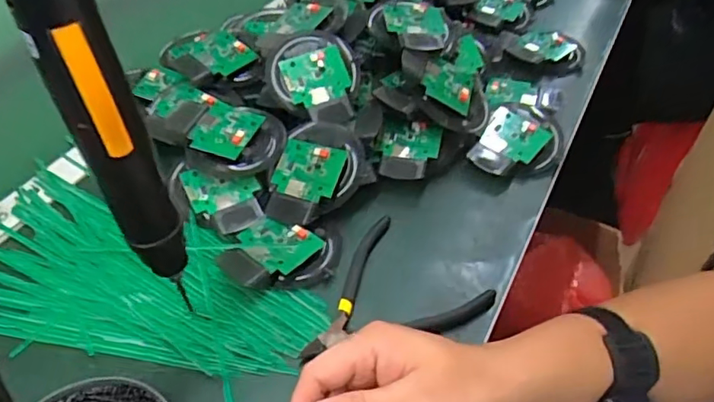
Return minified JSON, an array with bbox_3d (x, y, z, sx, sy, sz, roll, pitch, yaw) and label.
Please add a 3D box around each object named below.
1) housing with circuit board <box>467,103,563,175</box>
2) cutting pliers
[{"bbox_3d":[0.160,-0.057,0.547,0.073,0.026,0.105,19,46,20],"label":"housing with circuit board"},{"bbox_3d":[0.016,0.079,0.421,0.136,0.013,0.115,-33,51,-31],"label":"cutting pliers"}]

